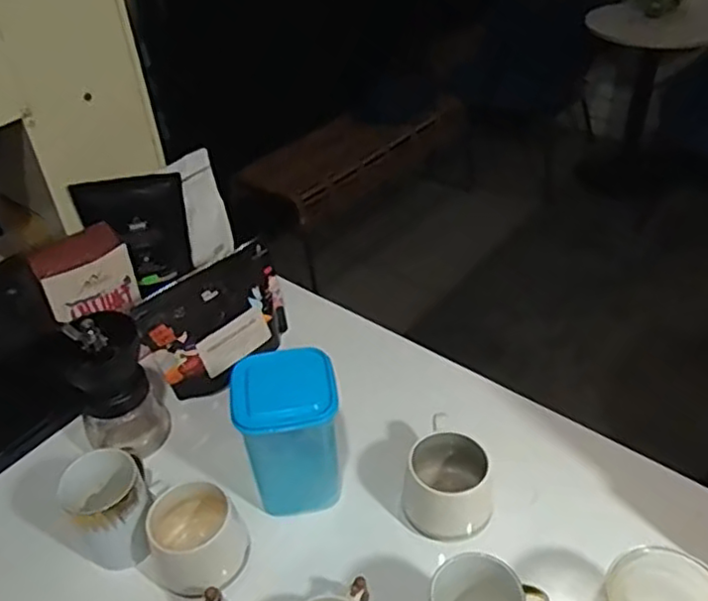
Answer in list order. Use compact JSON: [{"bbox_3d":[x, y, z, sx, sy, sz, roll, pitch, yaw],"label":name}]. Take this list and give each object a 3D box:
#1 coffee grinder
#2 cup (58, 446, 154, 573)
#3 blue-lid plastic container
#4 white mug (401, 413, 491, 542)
[{"bbox_3d":[-0.261,0.098,0.726,0.083,0.174,0.082,-21,42,-20],"label":"coffee grinder"},{"bbox_3d":[-0.235,0.208,0.646,0.075,0.111,0.078,-3,39,2],"label":"cup"},{"bbox_3d":[-0.060,0.139,0.668,0.093,0.157,0.081,-7,39,-4],"label":"blue-lid plastic container"},{"bbox_3d":[0.094,0.178,0.670,0.084,0.080,0.100,2,39,8],"label":"white mug"}]

